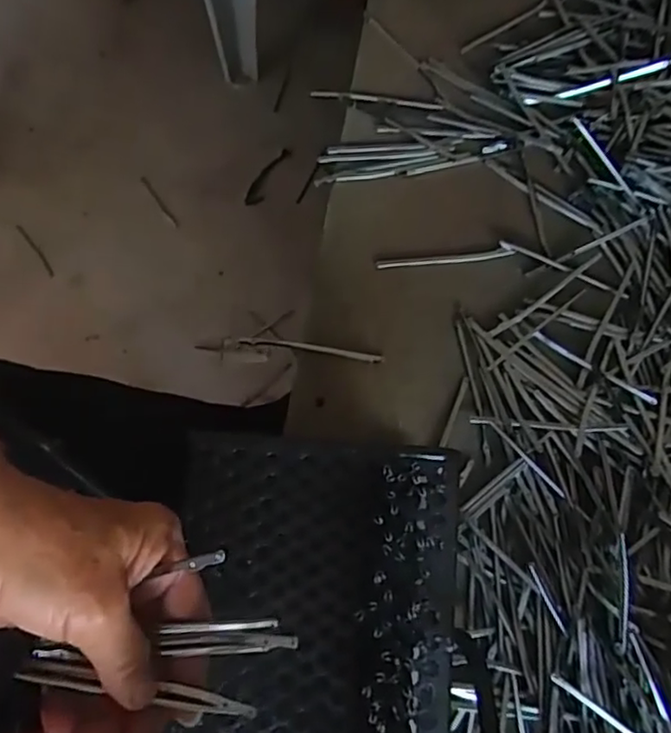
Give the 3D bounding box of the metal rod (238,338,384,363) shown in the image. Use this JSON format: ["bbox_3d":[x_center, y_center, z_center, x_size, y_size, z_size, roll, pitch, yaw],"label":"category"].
[{"bbox_3d":[-0.017,-0.013,0.455,0.100,0.007,0.007,7,75,4],"label":"metal rod"}]

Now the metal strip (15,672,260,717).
[{"bbox_3d":[-0.086,0.140,0.277,0.106,0.004,0.005,6,75,5],"label":"metal strip"}]

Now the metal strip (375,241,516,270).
[{"bbox_3d":[0.081,-0.080,0.477,0.101,0.007,0.009,-6,75,-4],"label":"metal strip"}]

